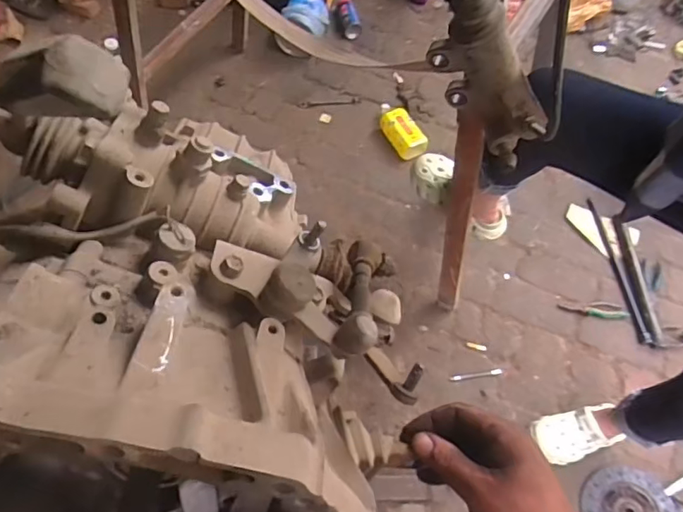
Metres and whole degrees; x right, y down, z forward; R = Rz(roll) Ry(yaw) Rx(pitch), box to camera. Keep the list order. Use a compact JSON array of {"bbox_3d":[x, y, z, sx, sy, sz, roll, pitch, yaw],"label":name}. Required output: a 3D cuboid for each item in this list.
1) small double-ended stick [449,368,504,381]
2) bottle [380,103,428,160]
[{"bbox_3d":[0.351,0.309,1.429,0.141,0.006,0.015,-12,61,12],"label":"small double-ended stick"},{"bbox_3d":[0.177,-0.394,1.675,0.085,0.106,0.205,-20,64,-12],"label":"bottle"}]

